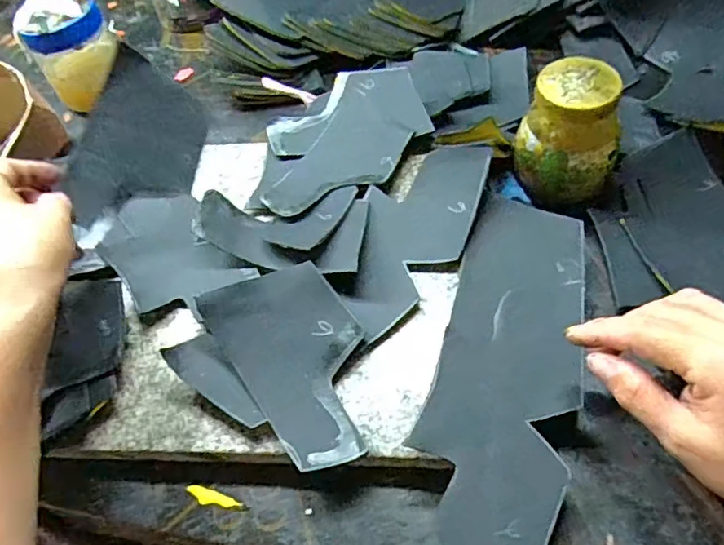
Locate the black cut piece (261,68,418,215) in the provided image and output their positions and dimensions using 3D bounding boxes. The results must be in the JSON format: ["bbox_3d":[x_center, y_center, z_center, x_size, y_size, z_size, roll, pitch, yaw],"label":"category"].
[{"bbox_3d":[-0.005,-0.104,0.464,0.080,0.011,0.165,20,64,22],"label":"black cut piece"}]

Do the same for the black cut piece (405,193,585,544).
[{"bbox_3d":[0.087,0.051,0.339,0.082,0.022,0.241,11,55,10],"label":"black cut piece"}]

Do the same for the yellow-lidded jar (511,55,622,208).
[{"bbox_3d":[0.149,-0.100,0.410,0.071,0.073,0.073,5,59,11],"label":"yellow-lidded jar"}]

